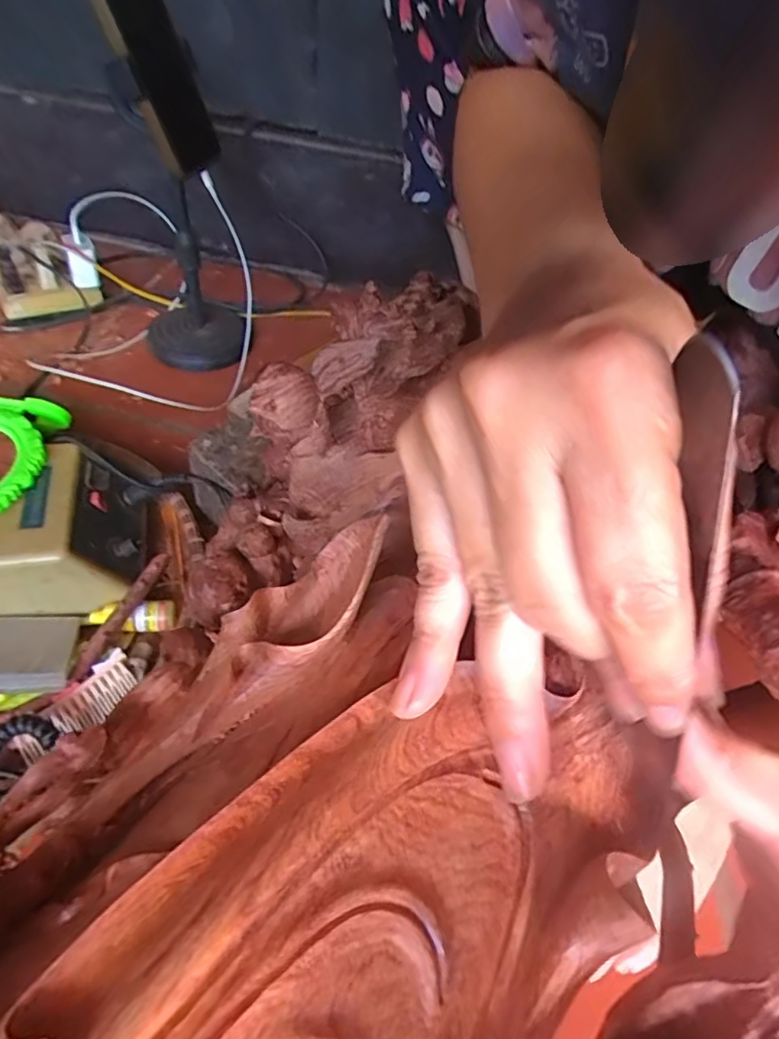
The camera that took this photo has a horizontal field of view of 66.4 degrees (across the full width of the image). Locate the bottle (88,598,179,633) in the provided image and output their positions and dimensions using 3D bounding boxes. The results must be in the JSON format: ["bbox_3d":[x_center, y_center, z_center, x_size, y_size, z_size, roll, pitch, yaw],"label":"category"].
[{"bbox_3d":[-0.180,0.066,0.414,0.059,0.020,0.017,-4,48,-11],"label":"bottle"}]

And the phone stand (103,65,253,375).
[{"bbox_3d":[-0.202,-0.274,0.593,0.108,0.226,0.105,0,48,-7],"label":"phone stand"}]

